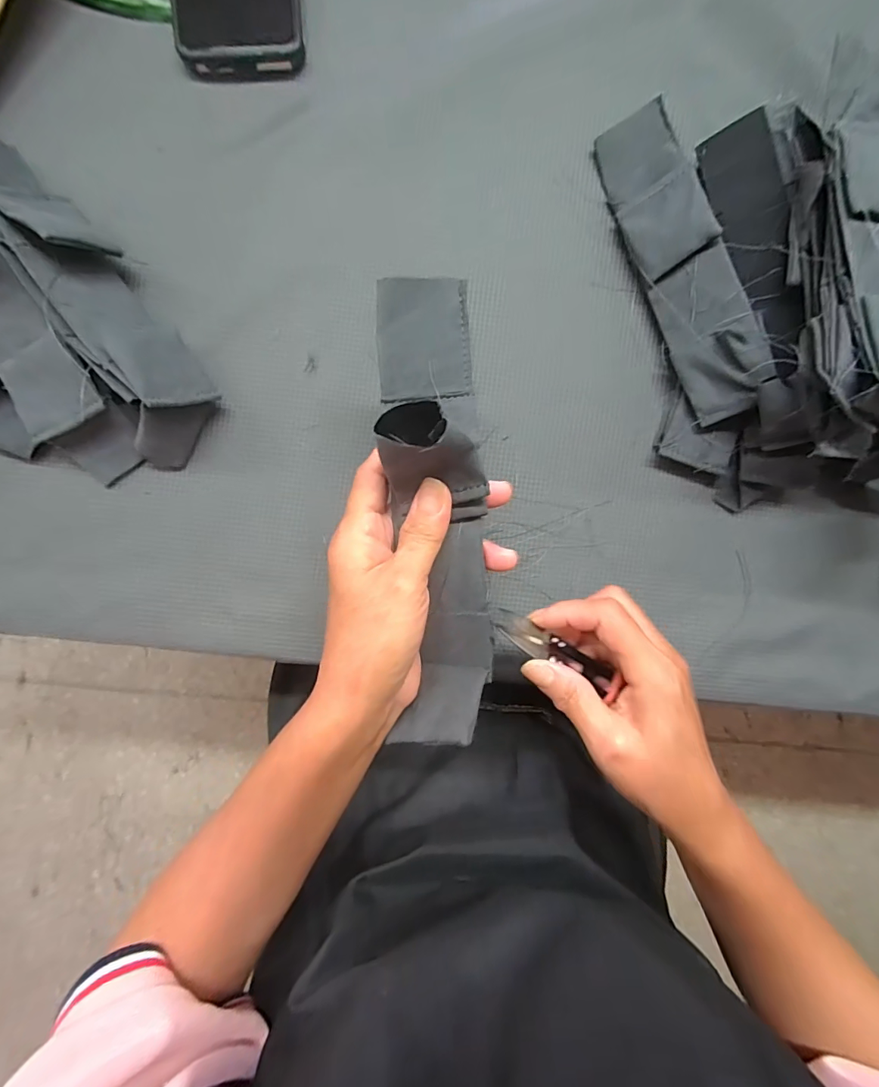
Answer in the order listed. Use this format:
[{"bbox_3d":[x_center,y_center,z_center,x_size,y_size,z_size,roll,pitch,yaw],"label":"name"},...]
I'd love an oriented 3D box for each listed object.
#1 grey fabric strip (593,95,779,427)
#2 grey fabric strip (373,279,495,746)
[{"bbox_3d":[0.151,-0.176,0.286,0.046,0.015,0.199,-21,87,36],"label":"grey fabric strip"},{"bbox_3d":[0.000,-0.016,0.212,0.049,0.048,0.209,-5,96,-3],"label":"grey fabric strip"}]

